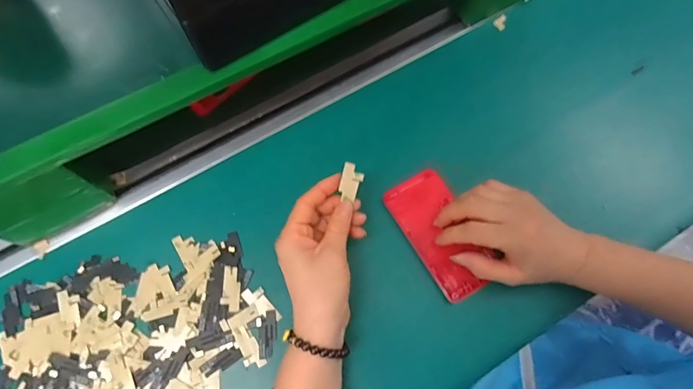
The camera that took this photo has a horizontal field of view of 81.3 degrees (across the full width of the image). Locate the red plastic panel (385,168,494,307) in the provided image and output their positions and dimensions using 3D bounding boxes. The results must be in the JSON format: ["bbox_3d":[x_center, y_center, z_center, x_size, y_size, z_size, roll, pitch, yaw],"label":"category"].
[{"bbox_3d":[0.090,0.035,0.383,0.056,0.006,0.121,-28,71,-5],"label":"red plastic panel"}]

